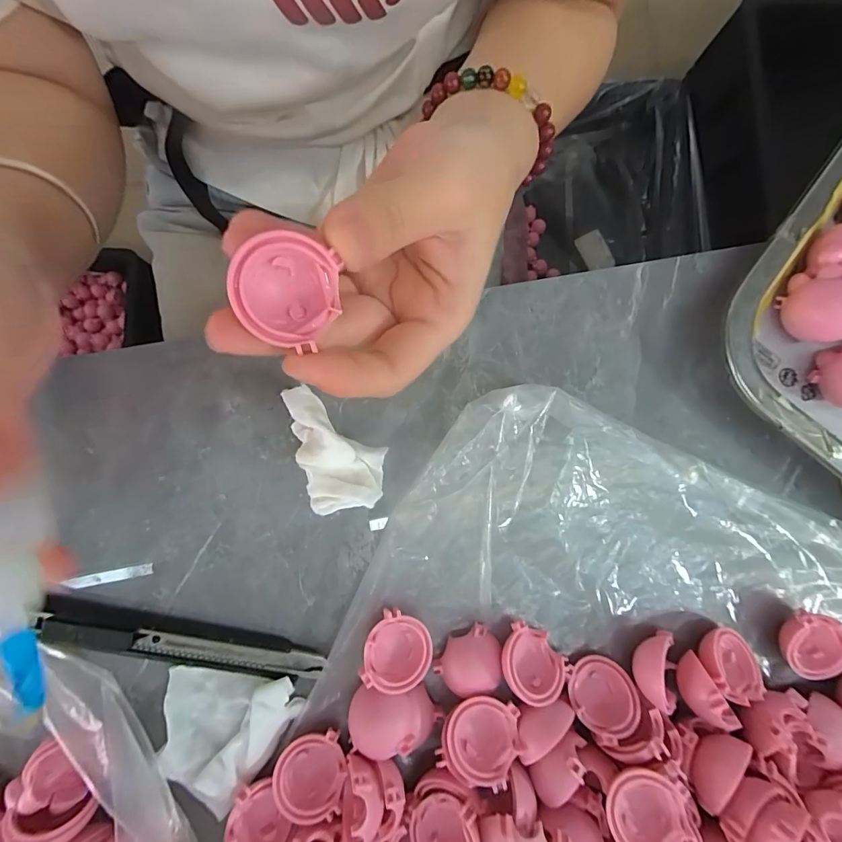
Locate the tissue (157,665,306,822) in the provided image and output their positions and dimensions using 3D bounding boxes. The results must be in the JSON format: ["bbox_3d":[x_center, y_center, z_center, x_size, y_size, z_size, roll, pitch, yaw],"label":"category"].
[{"bbox_3d":[-0.083,0.137,0.173,0.056,0.009,0.054,3,87,-2],"label":"tissue"}]

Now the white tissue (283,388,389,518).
[{"bbox_3d":[-0.037,0.012,0.184,0.036,0.020,0.054,-13,88,-3],"label":"white tissue"}]

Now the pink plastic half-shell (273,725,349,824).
[{"bbox_3d":[-0.046,0.149,0.174,0.028,0.011,0.029,-18,80,-5],"label":"pink plastic half-shell"}]

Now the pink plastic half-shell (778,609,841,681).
[{"bbox_3d":[0.181,0.104,0.190,0.028,0.015,0.027,0,79,-1],"label":"pink plastic half-shell"}]

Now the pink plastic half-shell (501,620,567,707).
[{"bbox_3d":[0.049,0.107,0.182,0.030,0.012,0.029,33,42,-2],"label":"pink plastic half-shell"}]

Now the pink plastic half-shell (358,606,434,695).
[{"bbox_3d":[-0.009,0.099,0.180,0.029,0.013,0.030,0,87,-2],"label":"pink plastic half-shell"}]

